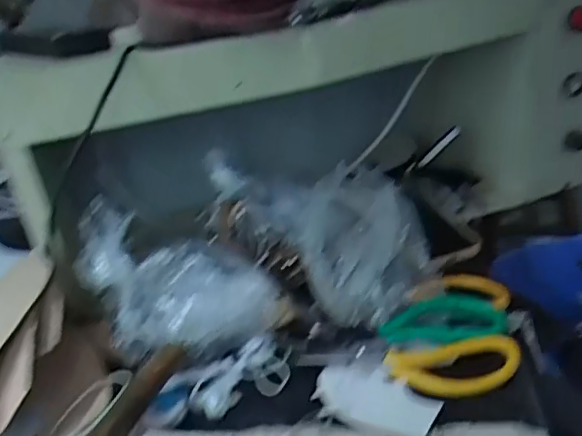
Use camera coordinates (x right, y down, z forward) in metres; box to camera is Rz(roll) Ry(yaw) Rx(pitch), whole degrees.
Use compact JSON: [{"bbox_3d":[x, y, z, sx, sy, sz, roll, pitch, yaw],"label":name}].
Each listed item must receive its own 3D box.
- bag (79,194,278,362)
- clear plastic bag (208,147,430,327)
[{"bbox_3d":[-0.097,0.055,0.523,0.171,0.124,0.100,-6,23,7],"label":"bag"},{"bbox_3d":[0.029,0.005,0.598,0.131,0.111,0.231,-24,27,-31],"label":"clear plastic bag"}]

